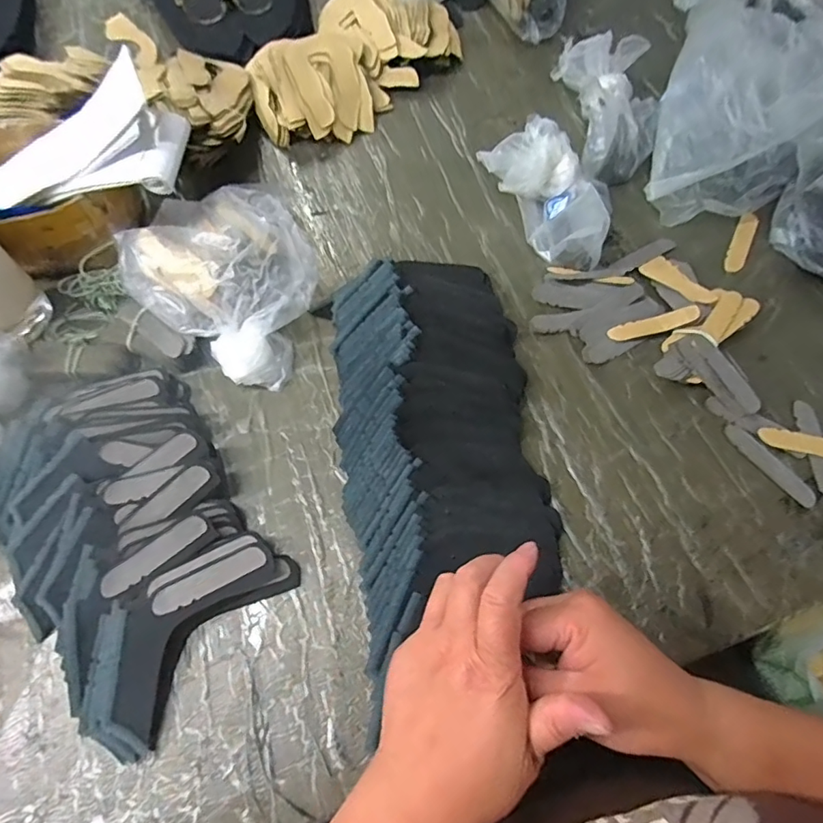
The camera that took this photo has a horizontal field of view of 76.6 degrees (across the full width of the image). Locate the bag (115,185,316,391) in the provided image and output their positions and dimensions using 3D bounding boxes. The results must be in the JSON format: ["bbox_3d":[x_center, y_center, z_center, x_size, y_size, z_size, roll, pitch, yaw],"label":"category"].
[{"bbox_3d":[-0.173,-0.140,0.512,0.205,0.078,0.165,34,68,16],"label":"bag"}]

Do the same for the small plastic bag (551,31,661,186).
[{"bbox_3d":[0.227,-0.351,0.598,0.103,0.086,0.168,-3,63,-1],"label":"small plastic bag"}]

